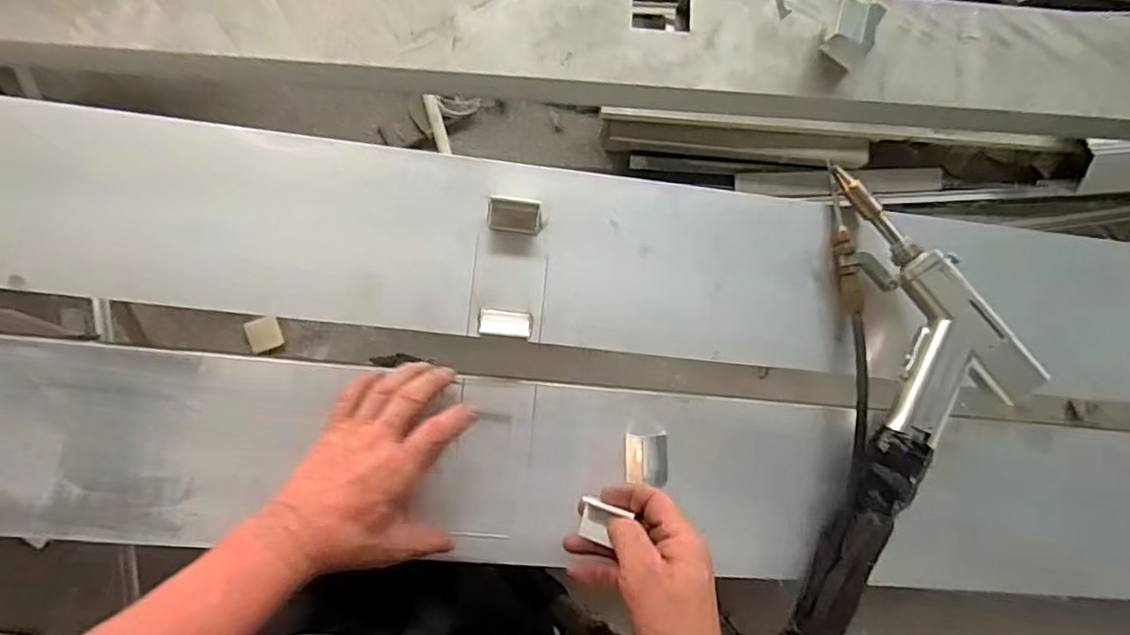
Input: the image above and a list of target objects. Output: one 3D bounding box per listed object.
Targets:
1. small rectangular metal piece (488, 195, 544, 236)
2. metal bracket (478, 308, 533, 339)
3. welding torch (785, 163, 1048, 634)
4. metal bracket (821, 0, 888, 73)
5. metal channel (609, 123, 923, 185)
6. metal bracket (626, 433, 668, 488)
[{"bbox_3d":[-0.042,-0.085,0.503,0.046,0.022,0.025,7,87,-6],"label":"small rectangular metal piece"},{"bbox_3d":[-0.050,0.005,0.506,0.044,0.006,0.022,6,87,-6],"label":"metal bracket"},{"bbox_3d":[0.279,0.107,0.506,0.159,0.063,0.452,12,87,-5],"label":"welding torch"},{"bbox_3d":[0.298,-0.302,0.636,0.050,0.046,0.063,19,86,-5],"label":"metal bracket"},{"bbox_3d":[0.378,-0.380,1.306,0.560,0.063,0.059,5,87,-6],"label":"metal channel"},{"bbox_3d":[0.070,0.121,0.507,0.037,0.011,0.041,2,88,-6],"label":"metal bracket"}]

